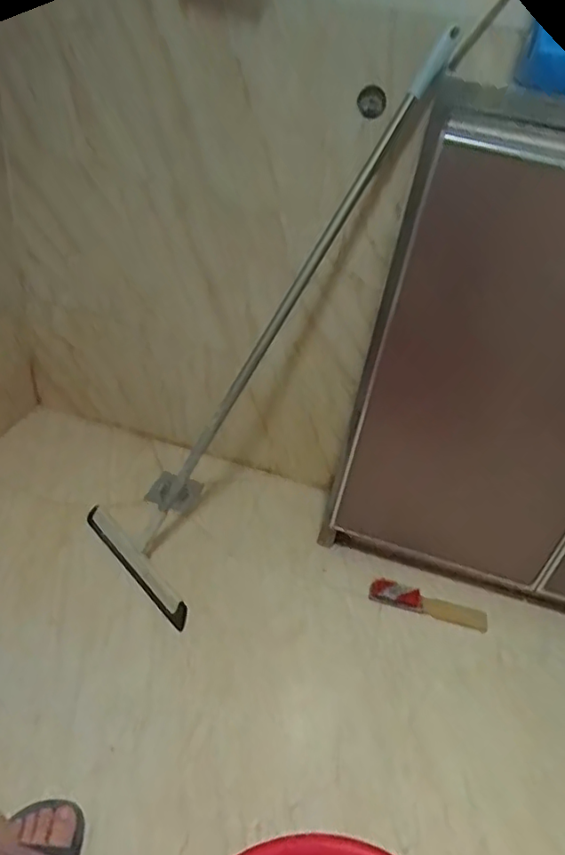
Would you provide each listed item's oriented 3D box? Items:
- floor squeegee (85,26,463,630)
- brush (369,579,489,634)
[{"bbox_3d":[-0.021,-0.134,0.939,0.058,1.004,0.296,15,23,-46],"label":"floor squeegee"},{"bbox_3d":[0.270,0.325,1.069,0.215,0.024,0.048,16,37,7],"label":"brush"}]

